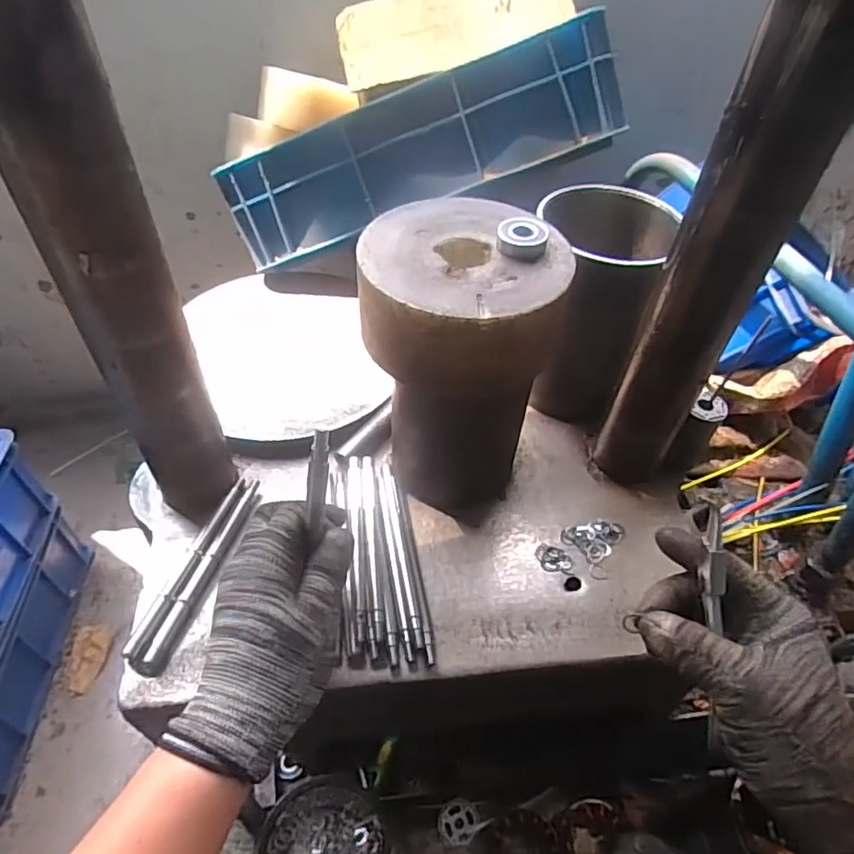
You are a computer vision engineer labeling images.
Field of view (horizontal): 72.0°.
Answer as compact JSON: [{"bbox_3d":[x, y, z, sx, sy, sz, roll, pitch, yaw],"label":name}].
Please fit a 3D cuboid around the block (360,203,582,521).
[{"bbox_3d":[0.022,-0.046,0.478,0.140,0.222,0.145,7,48,3],"label":"block"}]

